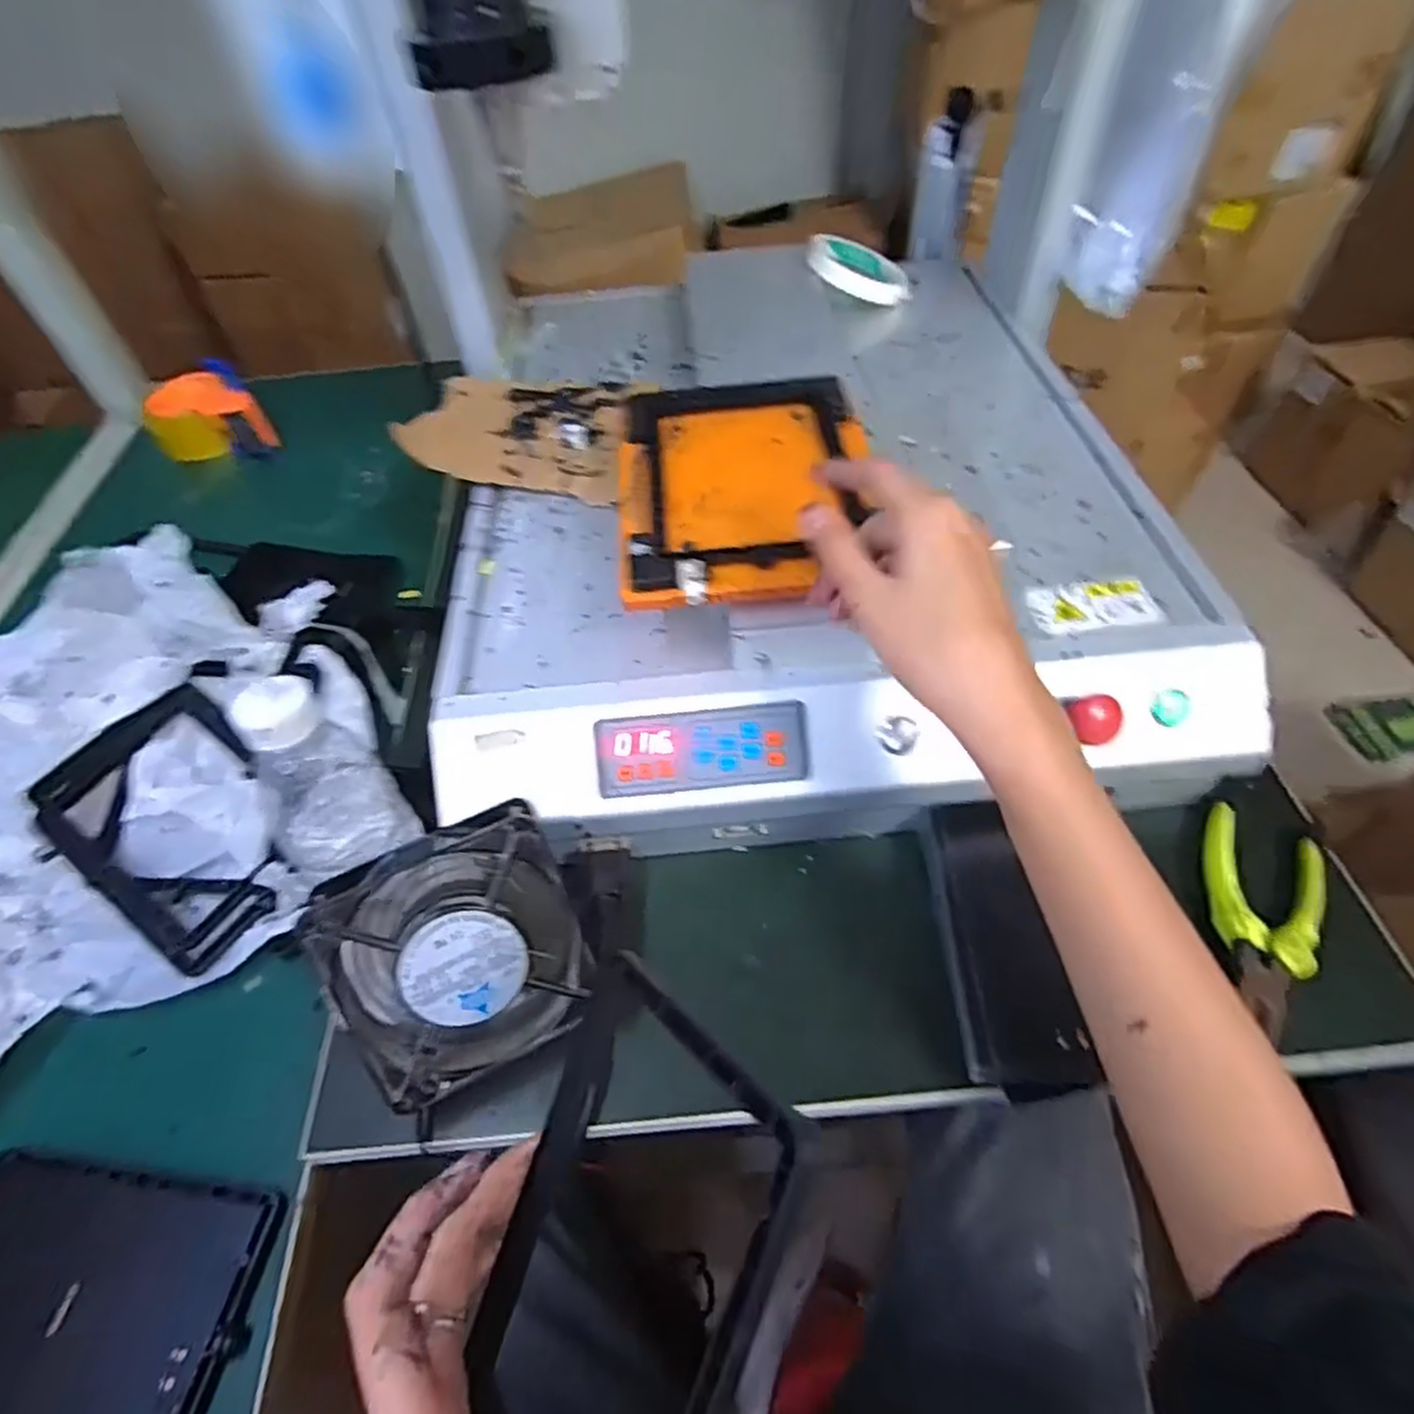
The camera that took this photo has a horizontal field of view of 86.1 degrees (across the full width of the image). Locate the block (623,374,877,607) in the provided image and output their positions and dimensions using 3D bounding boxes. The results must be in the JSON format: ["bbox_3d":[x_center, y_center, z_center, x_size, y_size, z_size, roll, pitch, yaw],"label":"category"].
[{"bbox_3d":[0.021,-0.138,0.451,0.144,0.017,0.199,-2,51,2],"label":"block"}]

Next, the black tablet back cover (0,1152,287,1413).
[{"bbox_3d":[-0.303,0.287,0.359,0.165,0.012,0.114,4,52,7],"label":"black tablet back cover"}]

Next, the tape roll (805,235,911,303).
[{"bbox_3d":[0.139,-0.403,0.700,0.094,0.014,0.094,13,57,-9],"label":"tape roll"}]

